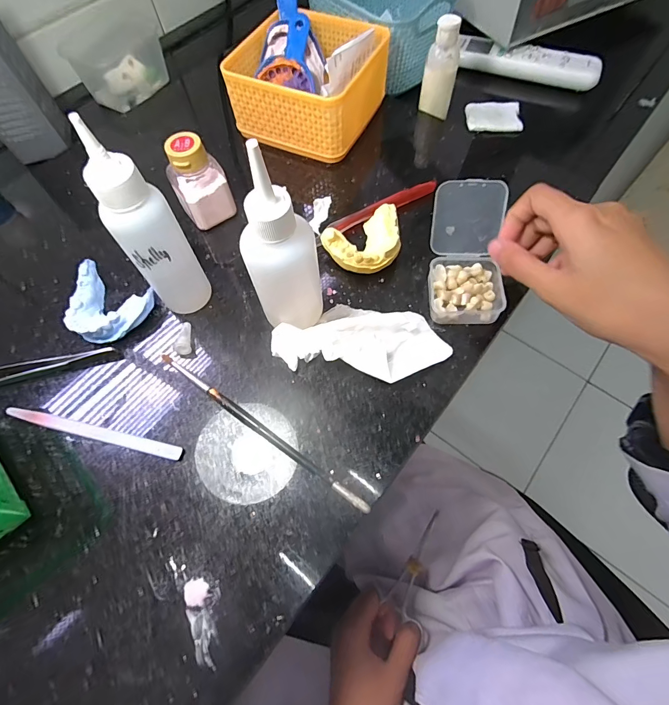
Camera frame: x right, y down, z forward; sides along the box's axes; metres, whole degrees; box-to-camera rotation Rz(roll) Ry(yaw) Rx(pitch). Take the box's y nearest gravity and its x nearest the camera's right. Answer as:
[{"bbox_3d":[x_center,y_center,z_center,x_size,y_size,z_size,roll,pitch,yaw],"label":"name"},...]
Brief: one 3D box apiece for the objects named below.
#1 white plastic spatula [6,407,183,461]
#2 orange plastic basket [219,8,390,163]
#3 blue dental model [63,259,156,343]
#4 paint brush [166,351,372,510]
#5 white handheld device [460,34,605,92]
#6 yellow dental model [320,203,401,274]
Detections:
[{"bbox_3d":[-0.173,0.057,0.265,0.136,0.004,0.010,12,66,6],"label":"white plastic spatula"},{"bbox_3d":[-0.027,-0.282,0.388,0.137,0.062,0.137,23,68,11],"label":"orange plastic basket"},{"bbox_3d":[-0.185,-0.036,0.301,0.066,0.022,0.056,20,67,10],"label":"blue dental model"},{"bbox_3d":[-0.055,0.051,0.262,0.187,0.008,0.007,33,70,15],"label":"paint brush"},{"bbox_3d":[0.234,-0.355,0.454,0.166,0.023,0.038,22,68,11],"label":"white handheld device"},{"bbox_3d":[0.029,-0.092,0.315,0.065,0.026,0.049,-28,68,-11],"label":"yellow dental model"}]

